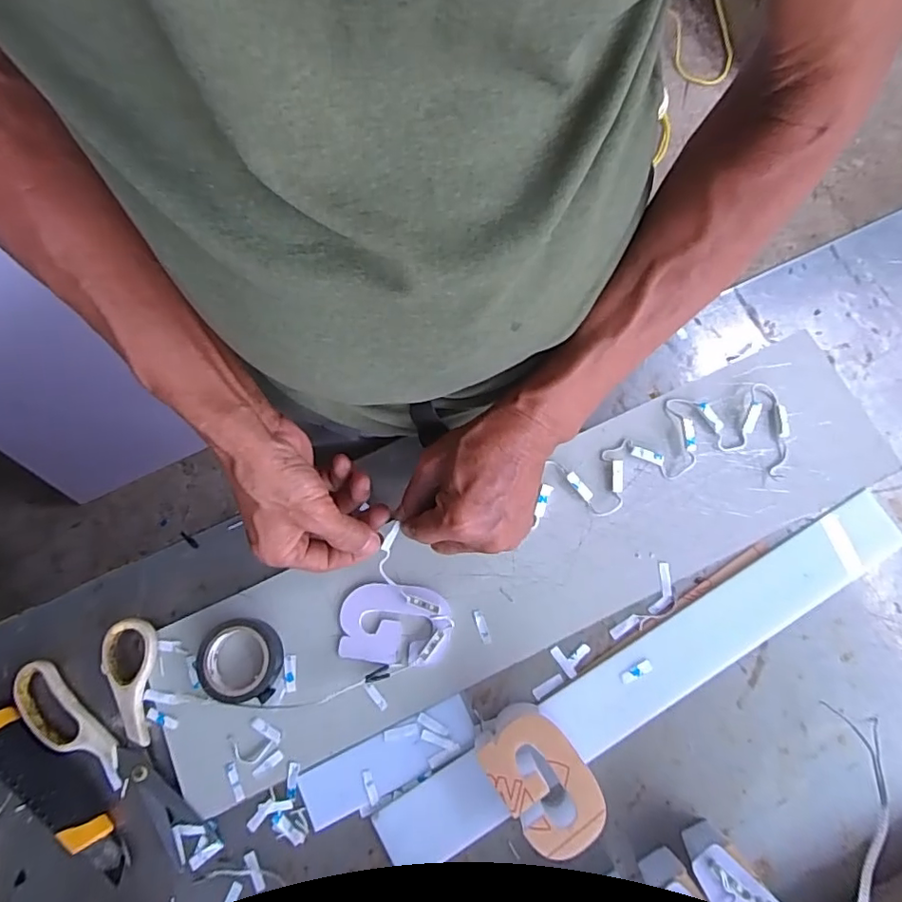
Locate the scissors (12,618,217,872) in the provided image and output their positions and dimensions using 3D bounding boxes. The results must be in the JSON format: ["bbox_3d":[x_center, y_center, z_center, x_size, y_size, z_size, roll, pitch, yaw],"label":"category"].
[{"bbox_3d":[-0.248,0.221,0.405,0.106,0.013,0.169,-25,77,-5],"label":"scissors"}]

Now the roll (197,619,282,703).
[{"bbox_3d":[-0.158,0.157,0.416,0.056,0.020,0.057,0,76,1],"label":"roll"}]

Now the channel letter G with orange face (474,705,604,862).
[{"bbox_3d":[0.062,0.224,0.383,0.057,0.048,0.085,-34,78,-7],"label":"channel letter G with orange face"}]

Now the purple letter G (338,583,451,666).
[{"bbox_3d":[-0.043,0.132,0.424,0.084,0.011,0.057,3,76,1],"label":"purple letter G"}]

